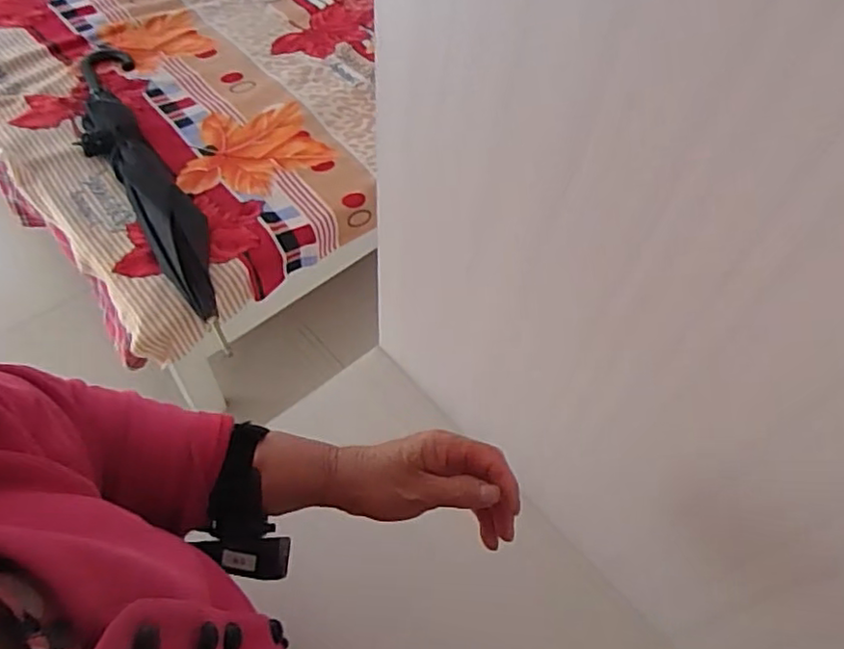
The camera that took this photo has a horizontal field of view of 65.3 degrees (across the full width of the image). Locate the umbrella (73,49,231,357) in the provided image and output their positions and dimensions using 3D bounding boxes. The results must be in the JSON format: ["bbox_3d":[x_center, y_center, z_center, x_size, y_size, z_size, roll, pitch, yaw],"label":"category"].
[{"bbox_3d":[-0.601,-0.313,1.401,0.169,0.064,0.909,-22,61,-17],"label":"umbrella"}]

